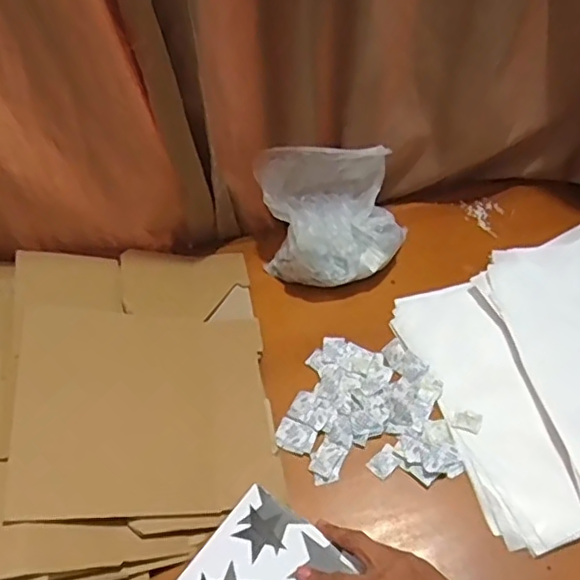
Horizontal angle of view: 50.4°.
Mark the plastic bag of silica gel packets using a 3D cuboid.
[{"bbox_3d":[0.063,-0.106,0.890,0.212,0.160,0.161,-3,53,1],"label":"plastic bag of silica gel packets"}]

